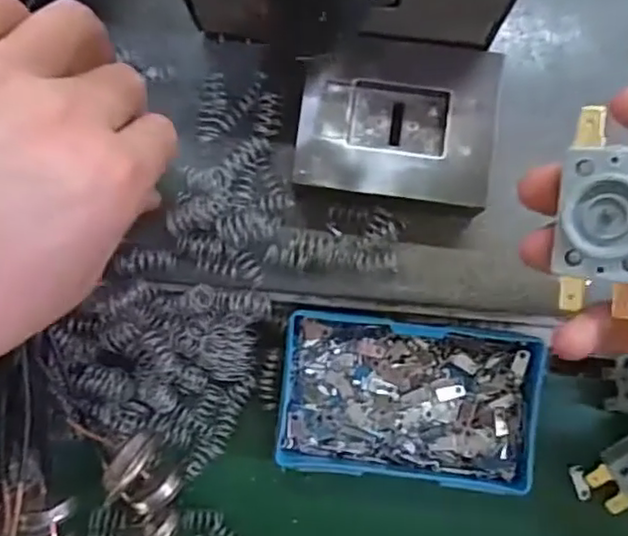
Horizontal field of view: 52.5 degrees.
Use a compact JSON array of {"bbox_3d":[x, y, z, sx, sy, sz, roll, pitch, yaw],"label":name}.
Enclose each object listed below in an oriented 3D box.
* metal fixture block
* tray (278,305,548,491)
[{"bbox_3d":[0.035,-0.059,0.269,0.080,0.019,0.070,5,87,1],"label":"metal fixture block"},{"bbox_3d":[0.043,0.061,0.293,0.112,0.021,0.069,6,87,1],"label":"tray"}]

